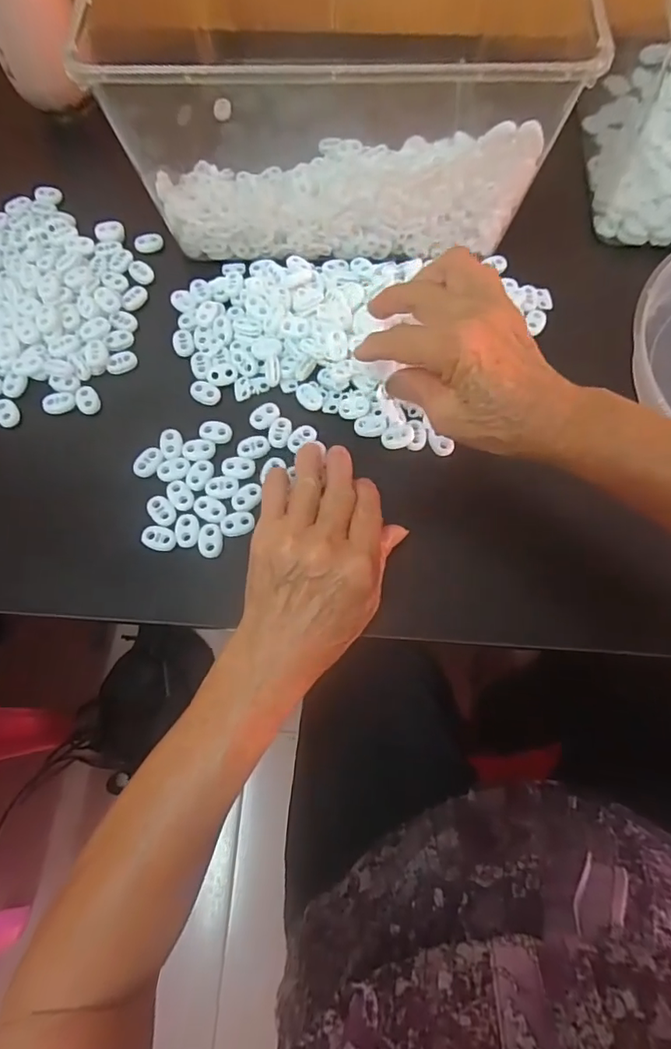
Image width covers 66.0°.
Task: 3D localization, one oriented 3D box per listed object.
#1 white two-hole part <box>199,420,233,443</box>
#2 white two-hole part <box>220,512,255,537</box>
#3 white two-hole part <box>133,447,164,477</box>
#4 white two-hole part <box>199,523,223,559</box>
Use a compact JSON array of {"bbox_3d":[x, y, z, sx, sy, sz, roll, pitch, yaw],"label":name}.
[{"bbox_3d":[-0.083,-0.065,0.360,0.022,0.004,0.016,11,72,6],"label":"white two-hole part"},{"bbox_3d":[-0.064,-0.001,0.337,0.021,0.004,0.015,-16,71,-3],"label":"white two-hole part"},{"bbox_3d":[-0.128,-0.043,0.354,0.022,0.006,0.014,-44,75,-12],"label":"white two-hole part"},{"bbox_3d":[-0.081,0.010,0.333,0.015,0.004,0.023,1,71,3],"label":"white two-hole part"}]

